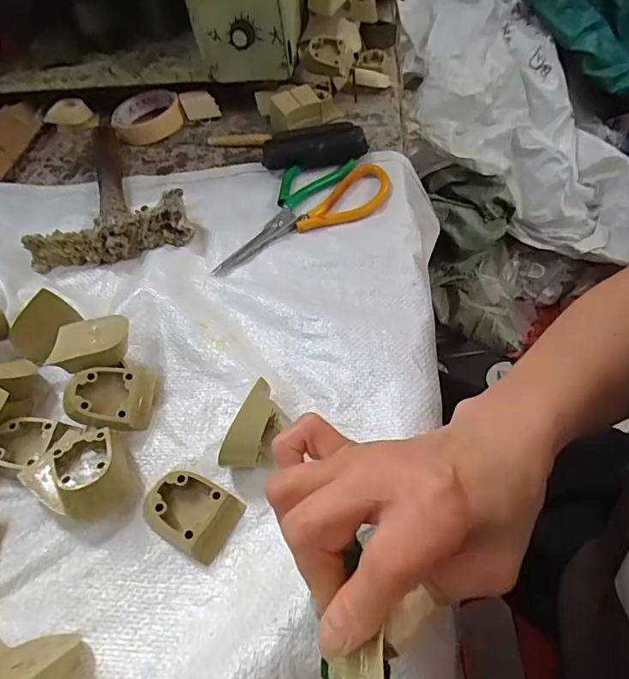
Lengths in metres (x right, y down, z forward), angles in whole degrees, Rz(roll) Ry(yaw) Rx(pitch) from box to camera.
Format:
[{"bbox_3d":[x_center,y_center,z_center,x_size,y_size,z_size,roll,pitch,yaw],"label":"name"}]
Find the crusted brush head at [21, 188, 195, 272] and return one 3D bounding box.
[{"bbox_3d":[-0.186,-0.092,0.431,0.147,0.039,0.032,-16,52,-6],"label":"crusted brush head"}]

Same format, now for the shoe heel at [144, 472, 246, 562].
[{"bbox_3d":[-0.077,0.099,0.284,0.056,0.021,0.039,21,57,21],"label":"shoe heel"}]

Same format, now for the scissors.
[{"bbox_3d":[-0.020,-0.131,0.456,0.186,0.011,0.100,-24,53,-12],"label":"scissors"}]

